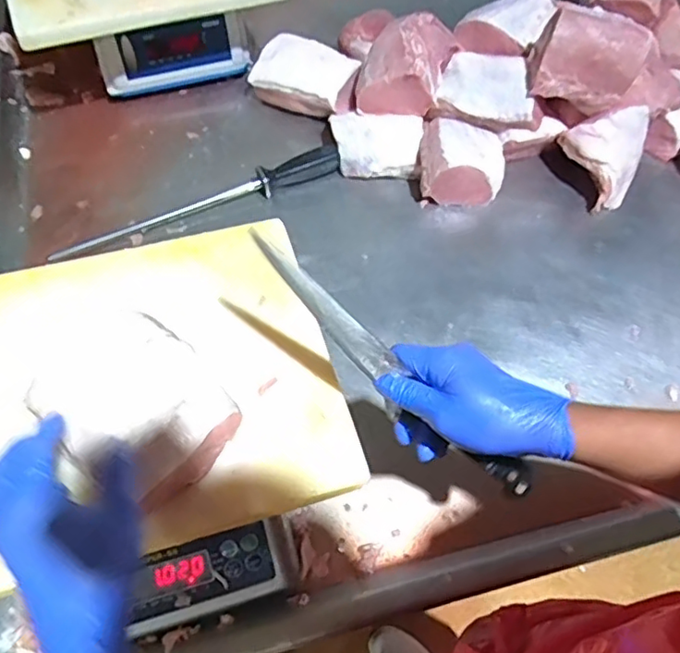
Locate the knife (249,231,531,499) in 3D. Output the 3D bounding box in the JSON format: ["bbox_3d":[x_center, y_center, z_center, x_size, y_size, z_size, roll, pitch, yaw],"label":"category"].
[{"bbox_3d":[0.040,0.040,0.476,0.298,0.027,0.033,43,62,-8],"label":"knife"}]

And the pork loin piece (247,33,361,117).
[{"bbox_3d":[-0.050,-0.392,0.946,0.175,0.057,0.103,25,60,11],"label":"pork loin piece"}]

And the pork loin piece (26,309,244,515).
[{"bbox_3d":[-0.174,0.057,0.496,0.172,0.057,0.119,35,62,16],"label":"pork loin piece"}]

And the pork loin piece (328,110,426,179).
[{"bbox_3d":[0.052,-0.268,0.876,0.133,0.054,0.091,5,58,-1],"label":"pork loin piece"}]

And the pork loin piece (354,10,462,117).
[{"bbox_3d":[0.095,-0.376,0.882,0.126,0.097,0.142,13,58,4],"label":"pork loin piece"}]

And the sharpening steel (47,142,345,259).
[{"bbox_3d":[-0.185,-0.172,0.823,0.405,0.036,0.041,-21,62,-16],"label":"sharpening steel"}]

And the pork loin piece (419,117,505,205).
[{"bbox_3d":[0.176,-0.237,0.858,0.123,0.064,0.116,10,58,2],"label":"pork loin piece"}]

